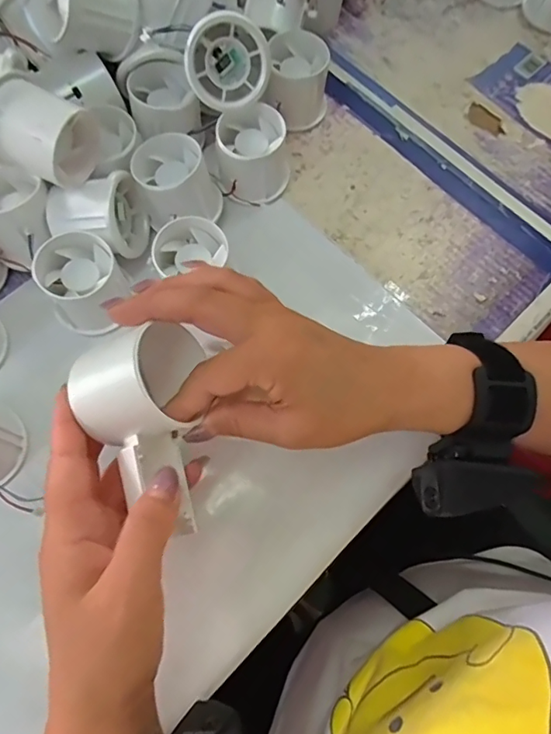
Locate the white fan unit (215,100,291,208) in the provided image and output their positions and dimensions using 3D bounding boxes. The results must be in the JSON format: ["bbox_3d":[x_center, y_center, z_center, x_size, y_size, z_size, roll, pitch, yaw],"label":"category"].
[{"bbox_3d":[-0.018,-0.159,0.378,0.055,0.052,0.051,0,71,-2],"label":"white fan unit"}]

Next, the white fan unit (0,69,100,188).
[{"bbox_3d":[-0.149,-0.147,0.318,0.051,0.060,0.052,19,71,5],"label":"white fan unit"}]

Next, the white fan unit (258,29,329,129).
[{"bbox_3d":[0.017,-0.233,0.406,0.049,0.050,0.055,10,71,2],"label":"white fan unit"}]

